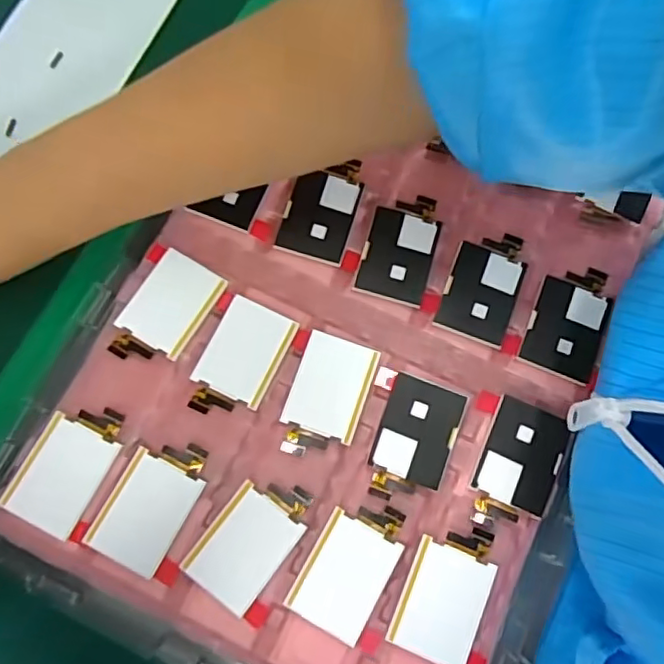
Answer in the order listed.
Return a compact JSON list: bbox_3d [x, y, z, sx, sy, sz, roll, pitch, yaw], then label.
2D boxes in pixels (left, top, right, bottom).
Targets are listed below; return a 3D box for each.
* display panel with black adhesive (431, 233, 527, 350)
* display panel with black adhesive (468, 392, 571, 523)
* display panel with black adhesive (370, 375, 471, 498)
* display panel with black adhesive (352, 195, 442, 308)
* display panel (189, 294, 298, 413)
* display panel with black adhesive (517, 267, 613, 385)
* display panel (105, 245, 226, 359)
[{"bbox_3d":[0.076,-0.024,0.297,0.034,0.006,0.057,22,76,4],"label":"display panel with black adhesive"},{"bbox_3d":[0.087,0.059,0.273,0.035,0.004,0.053,23,76,8],"label":"display panel with black adhesive"},{"bbox_3d":[0.038,0.050,0.274,0.034,0.004,0.057,19,76,8],"label":"display panel with black adhesive"},{"bbox_3d":[0.035,-0.043,0.300,0.034,0.004,0.057,17,76,1],"label":"display panel with black adhesive"},{"bbox_3d":[-0.044,0.013,0.283,0.034,0.006,0.056,23,76,5],"label":"display panel"},{"bbox_3d":[0.117,-0.007,0.292,0.034,0.004,0.057,21,75,7],"label":"display panel with black adhesive"},{"bbox_3d":[-0.080,-0.010,0.285,0.034,0.004,0.056,31,76,3],"label":"display panel"}]

